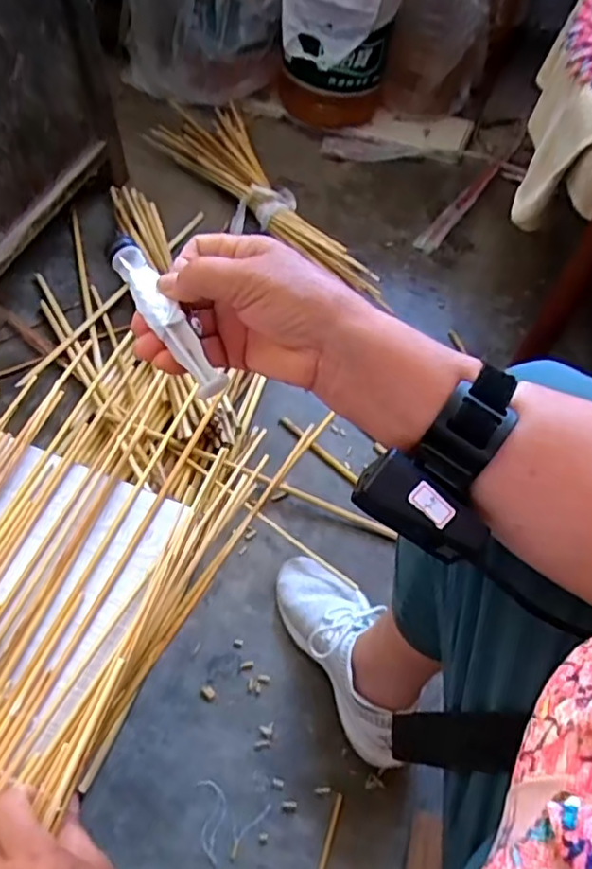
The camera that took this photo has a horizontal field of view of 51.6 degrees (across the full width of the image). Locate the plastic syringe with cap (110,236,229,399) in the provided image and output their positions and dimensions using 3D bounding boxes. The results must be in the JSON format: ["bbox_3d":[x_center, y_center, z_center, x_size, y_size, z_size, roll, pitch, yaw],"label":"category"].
[{"bbox_3d":[-0.074,-0.067,0.342,0.018,0.013,0.109,-30,75,-18],"label":"plastic syringe with cap"}]

